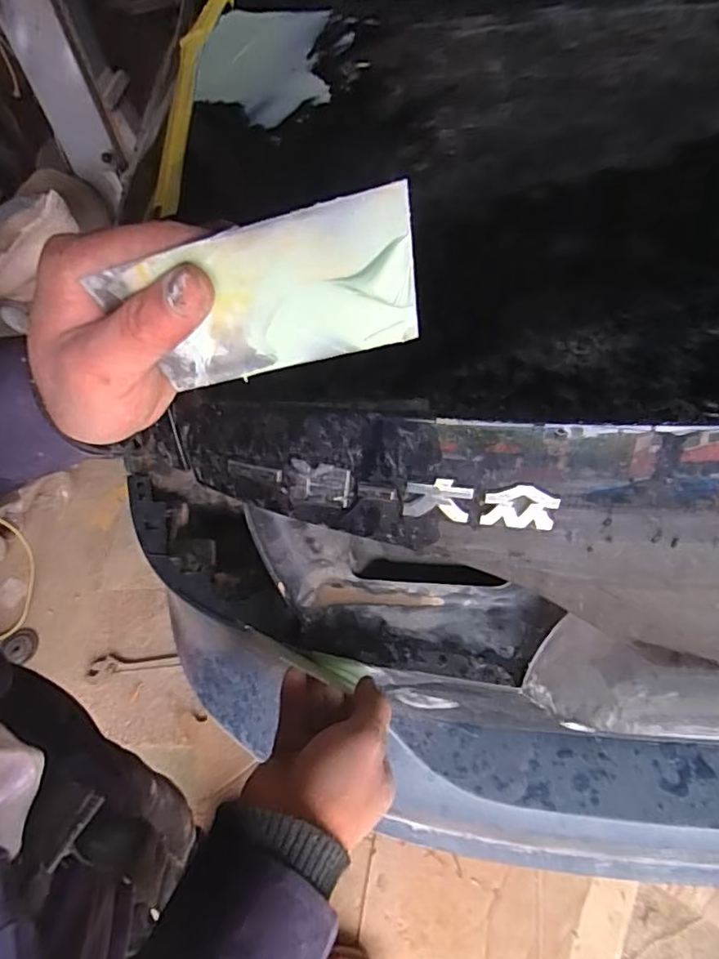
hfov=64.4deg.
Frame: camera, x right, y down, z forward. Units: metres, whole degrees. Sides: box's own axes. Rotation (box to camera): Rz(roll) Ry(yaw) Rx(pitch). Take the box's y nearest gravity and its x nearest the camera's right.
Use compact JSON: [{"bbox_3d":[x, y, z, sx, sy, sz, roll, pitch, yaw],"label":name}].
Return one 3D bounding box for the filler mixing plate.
[{"bbox_3d":[-0.038,-0.075,0.252,0.133,0.075,0.005,-9,56,17],"label":"filler mixing plate"}]

